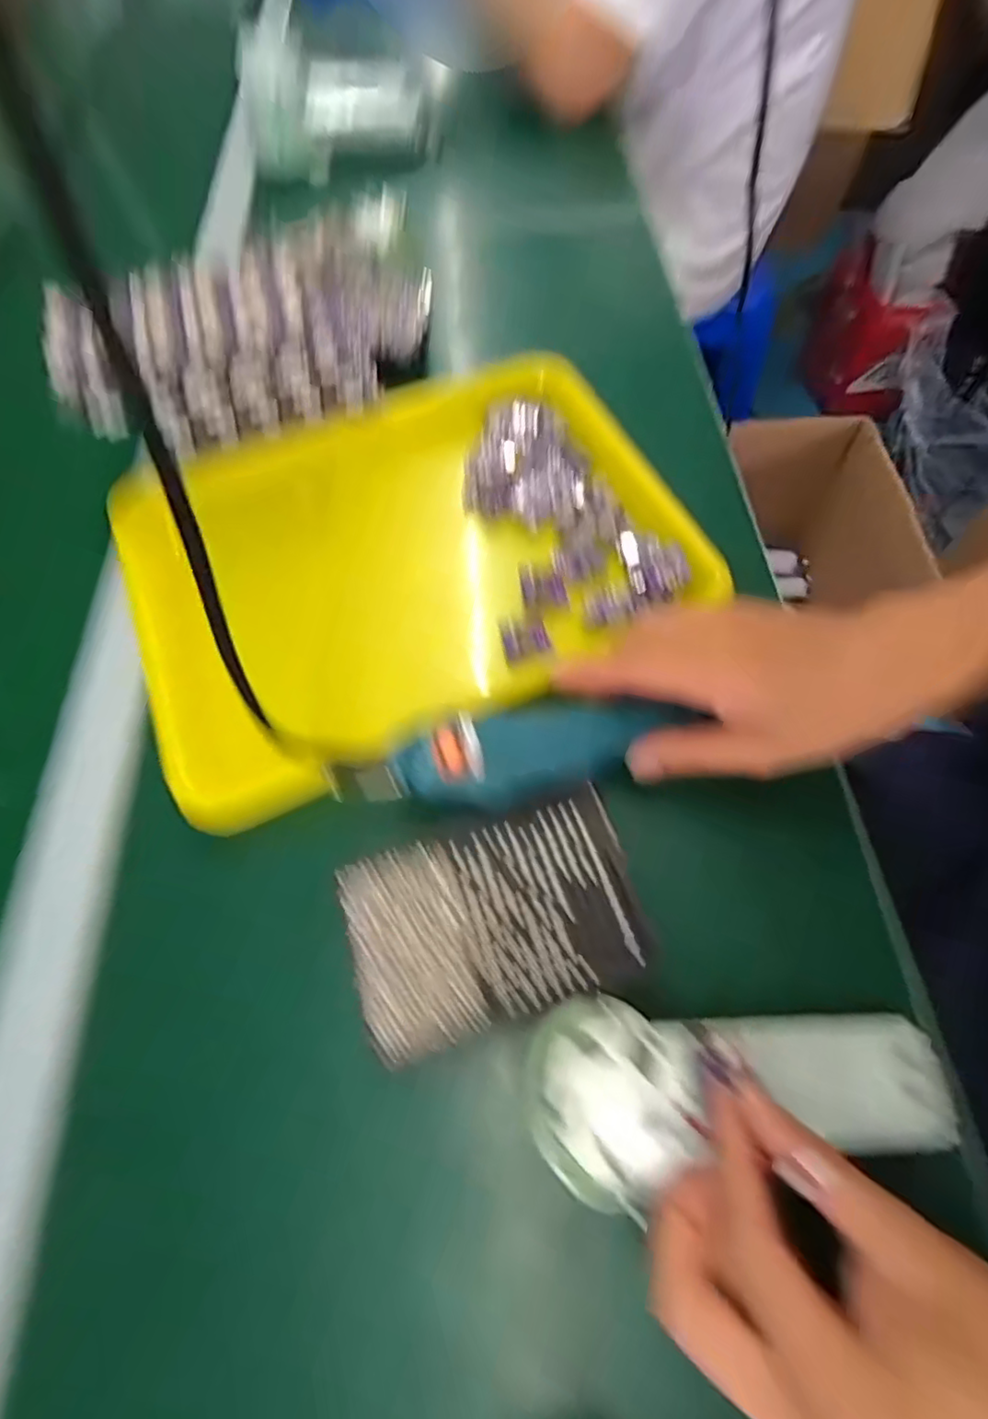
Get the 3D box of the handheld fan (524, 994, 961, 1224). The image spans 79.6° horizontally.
[{"bbox_3d":[0.100,0.155,0.242,0.176,0.026,0.064,5,62,-10],"label":"handheld fan"}]

